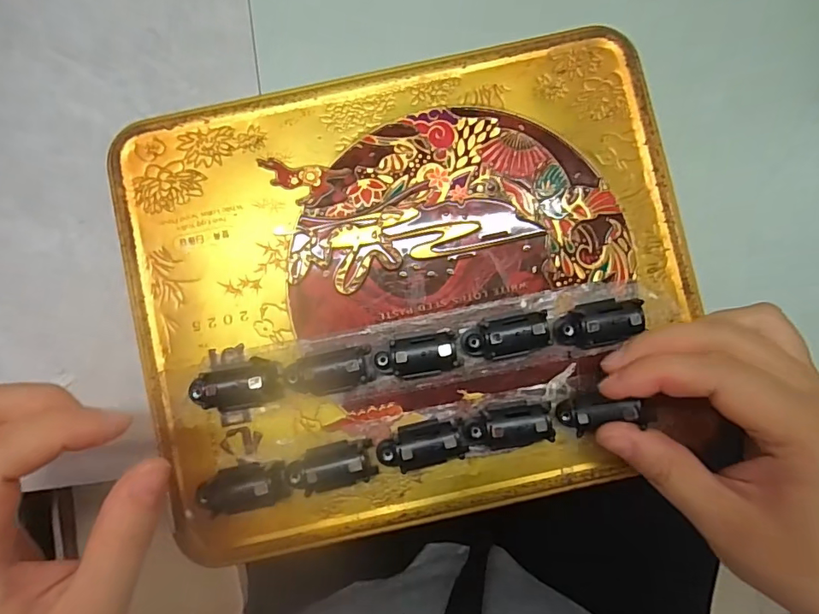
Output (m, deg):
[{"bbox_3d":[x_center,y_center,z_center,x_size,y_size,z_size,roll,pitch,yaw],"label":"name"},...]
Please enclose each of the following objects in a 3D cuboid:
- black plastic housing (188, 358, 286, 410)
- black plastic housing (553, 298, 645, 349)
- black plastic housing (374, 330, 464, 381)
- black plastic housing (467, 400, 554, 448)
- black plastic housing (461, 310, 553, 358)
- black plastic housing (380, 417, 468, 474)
[{"bbox_3d":[-0.070,0.033,0.204,0.035,0.013,0.019,-12,86,-1],"label":"black plastic housing"},{"bbox_3d":[0.077,0.007,0.205,0.034,0.013,0.018,-10,86,-1],"label":"black plastic housing"},{"bbox_3d":[0.004,0.020,0.204,0.033,0.014,0.017,-11,86,-1],"label":"black plastic housing"},{"bbox_3d":[0.040,0.047,0.202,0.033,0.018,0.014,-3,86,0],"label":"black plastic housing"},{"bbox_3d":[0.041,0.012,0.205,0.036,0.015,0.016,-9,86,-1],"label":"black plastic housing"},{"bbox_3d":[0.004,0.055,0.201,0.033,0.018,0.015,-16,86,-1],"label":"black plastic housing"}]

